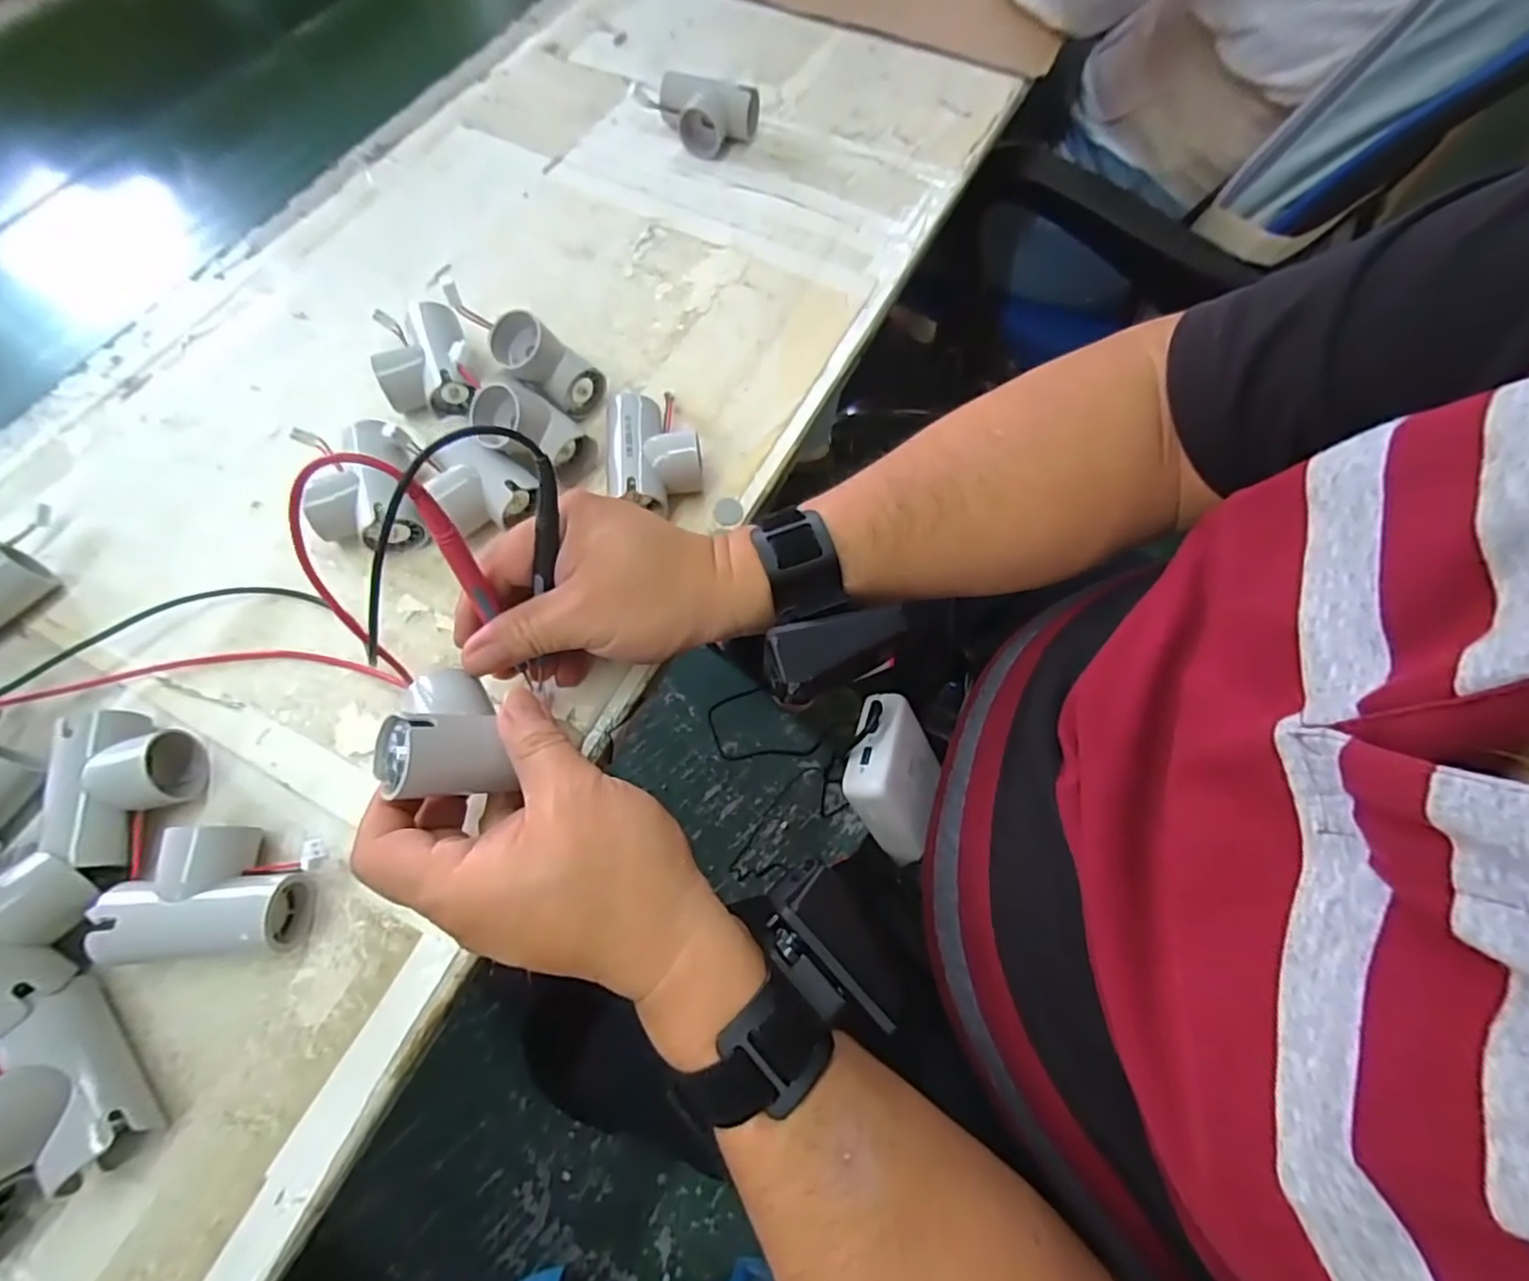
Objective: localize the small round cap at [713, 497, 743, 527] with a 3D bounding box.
[{"bbox_3d":[-0.022,-0.078,0.397,0.018,0.004,0.018,0,67,0],"label":"small round cap"}]

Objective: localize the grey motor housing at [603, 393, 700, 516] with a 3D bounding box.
[{"bbox_3d":[-0.064,-0.108,0.390,0.052,0.035,0.071,-6,67,-3],"label":"grey motor housing"}]

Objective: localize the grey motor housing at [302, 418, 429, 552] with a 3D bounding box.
[{"bbox_3d":[-0.229,-0.084,0.377,0.060,0.036,0.076,-19,69,-8],"label":"grey motor housing"}]

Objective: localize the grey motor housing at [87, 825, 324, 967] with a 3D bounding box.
[{"bbox_3d":[-0.248,0.111,0.296,0.076,0.032,0.057,-3,67,-2],"label":"grey motor housing"}]

